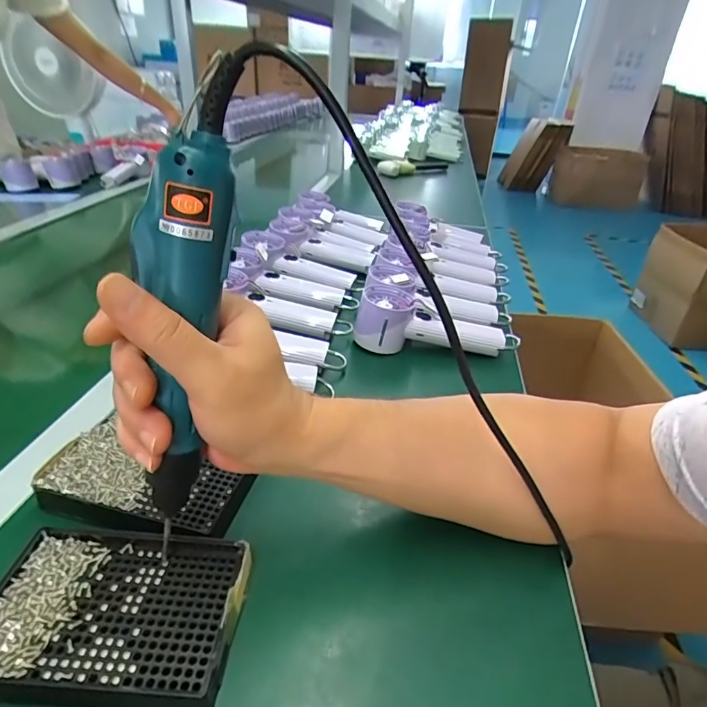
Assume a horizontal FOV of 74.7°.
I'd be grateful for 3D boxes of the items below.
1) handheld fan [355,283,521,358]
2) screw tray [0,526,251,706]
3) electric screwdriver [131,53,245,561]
[{"bbox_3d":[0.102,-0.036,0.553,0.195,0.056,0.059,3,33,-2],"label":"handheld fan"},{"bbox_3d":[-0.138,0.149,0.272,0.139,0.021,0.096,6,33,-1],"label":"screw tray"},{"bbox_3d":[-0.087,-0.014,0.229,0.033,0.230,0.028,18,20,18],"label":"electric screwdriver"}]

